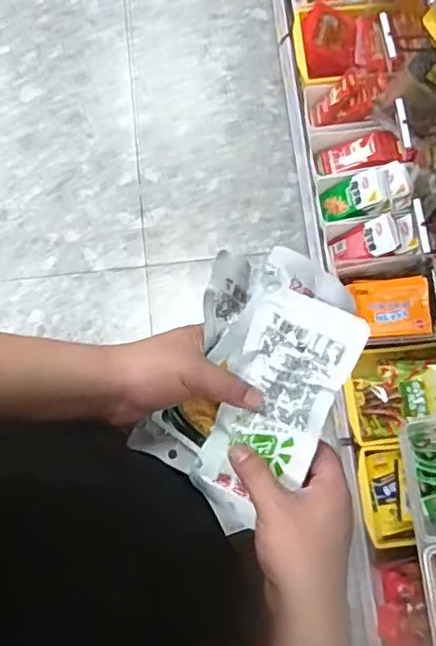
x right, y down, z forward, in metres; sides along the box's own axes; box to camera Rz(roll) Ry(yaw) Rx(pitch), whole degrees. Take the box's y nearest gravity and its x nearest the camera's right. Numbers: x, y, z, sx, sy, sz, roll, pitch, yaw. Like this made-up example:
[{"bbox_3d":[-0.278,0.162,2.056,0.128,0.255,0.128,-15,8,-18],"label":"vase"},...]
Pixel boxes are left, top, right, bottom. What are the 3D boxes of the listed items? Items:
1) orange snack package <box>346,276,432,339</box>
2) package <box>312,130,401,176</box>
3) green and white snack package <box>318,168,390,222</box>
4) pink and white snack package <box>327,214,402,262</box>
[{"bbox_3d":[0.322,-0.032,1.193,0.140,0.038,0.110,-2,77,2],"label":"orange snack package"},{"bbox_3d":[0.288,-0.339,1.291,0.170,0.042,0.075,-13,77,-1],"label":"package"},{"bbox_3d":[0.266,-0.247,1.253,0.130,0.026,0.088,-16,82,24],"label":"green and white snack package"},{"bbox_3d":[0.286,-0.157,1.242,0.131,0.013,0.070,-21,79,21],"label":"pink and white snack package"}]

